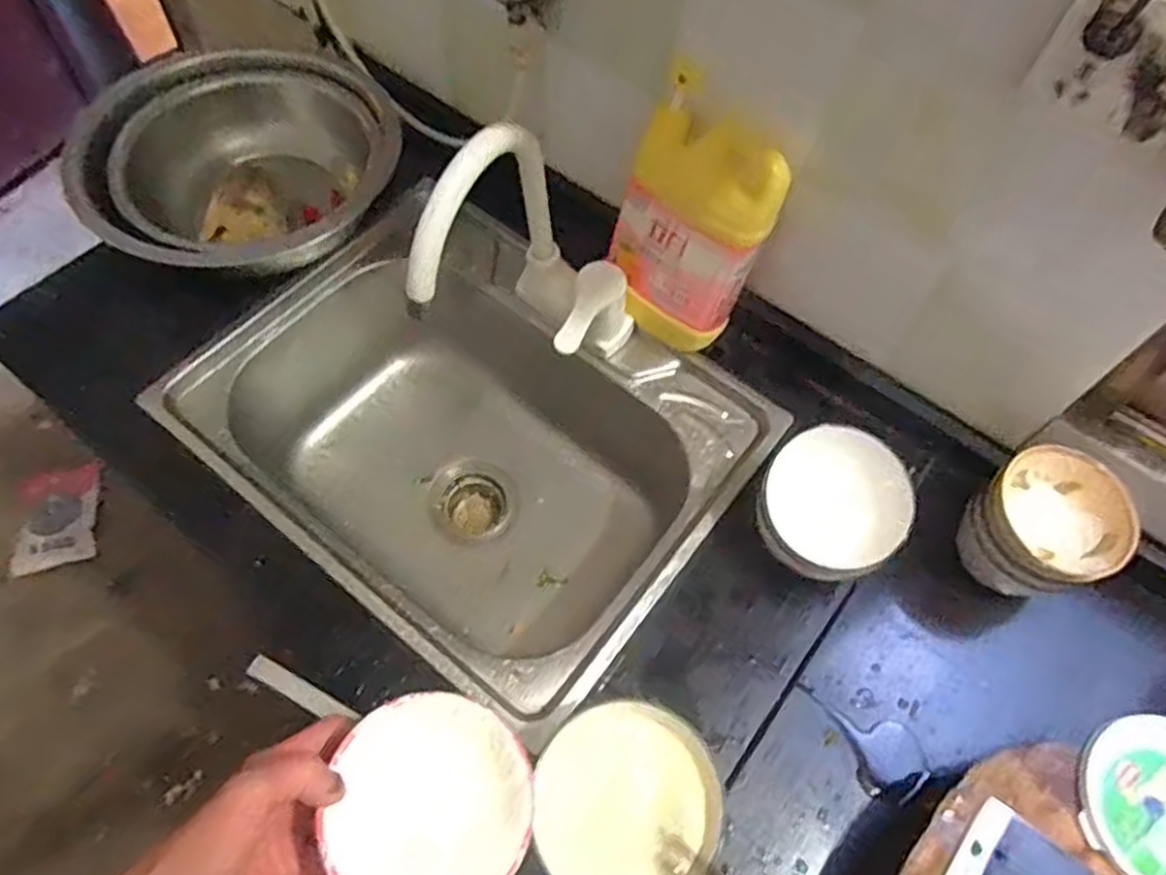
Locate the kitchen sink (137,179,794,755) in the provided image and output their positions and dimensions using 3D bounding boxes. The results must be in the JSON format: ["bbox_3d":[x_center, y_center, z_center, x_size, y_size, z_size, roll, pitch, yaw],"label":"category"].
[{"bbox_3d":[-0.114,0.023,0.815,0.503,0.200,0.393,35,64,16],"label":"kitchen sink"}]

